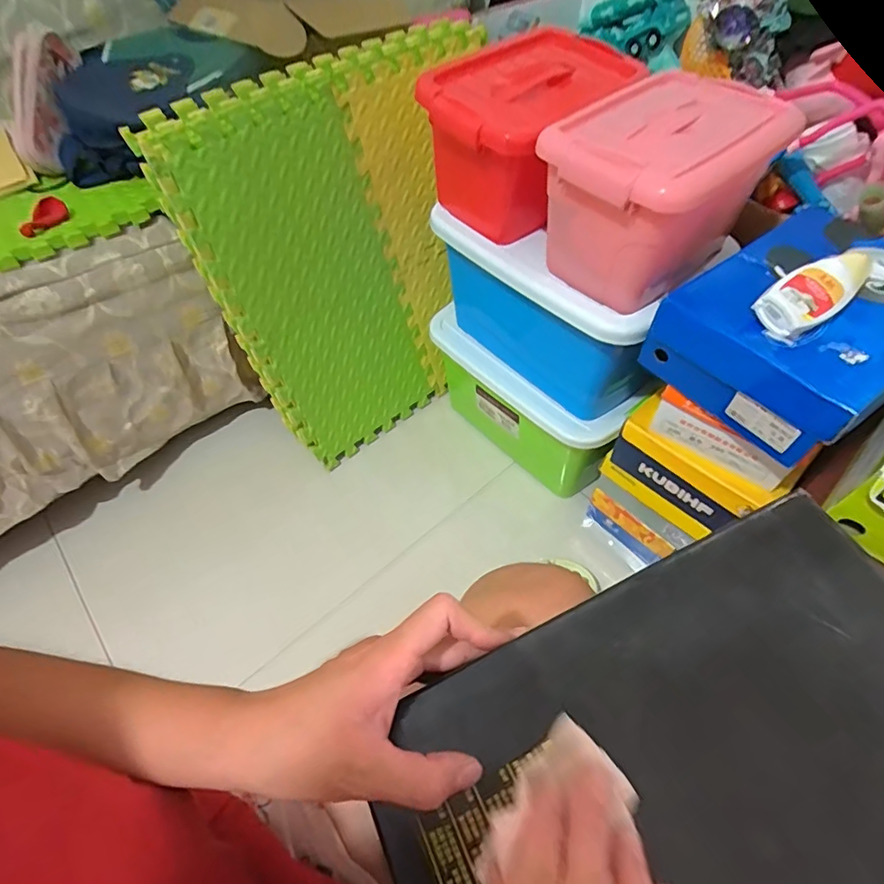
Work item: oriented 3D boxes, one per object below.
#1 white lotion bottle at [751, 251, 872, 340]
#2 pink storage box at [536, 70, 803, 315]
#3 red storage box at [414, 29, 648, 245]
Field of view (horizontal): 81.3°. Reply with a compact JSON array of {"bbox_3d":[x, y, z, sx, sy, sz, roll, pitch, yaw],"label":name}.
[{"bbox_3d":[0.381,-0.152,0.518,0.152,0.038,0.053,-31,58,-18],"label":"white lotion bottle"},{"bbox_3d":[0.244,-0.284,0.603,0.243,0.171,0.175,-34,59,-19],"label":"pink storage box"},{"bbox_3d":[0.106,-0.399,0.693,0.193,0.173,0.248,32,62,24],"label":"red storage box"}]

